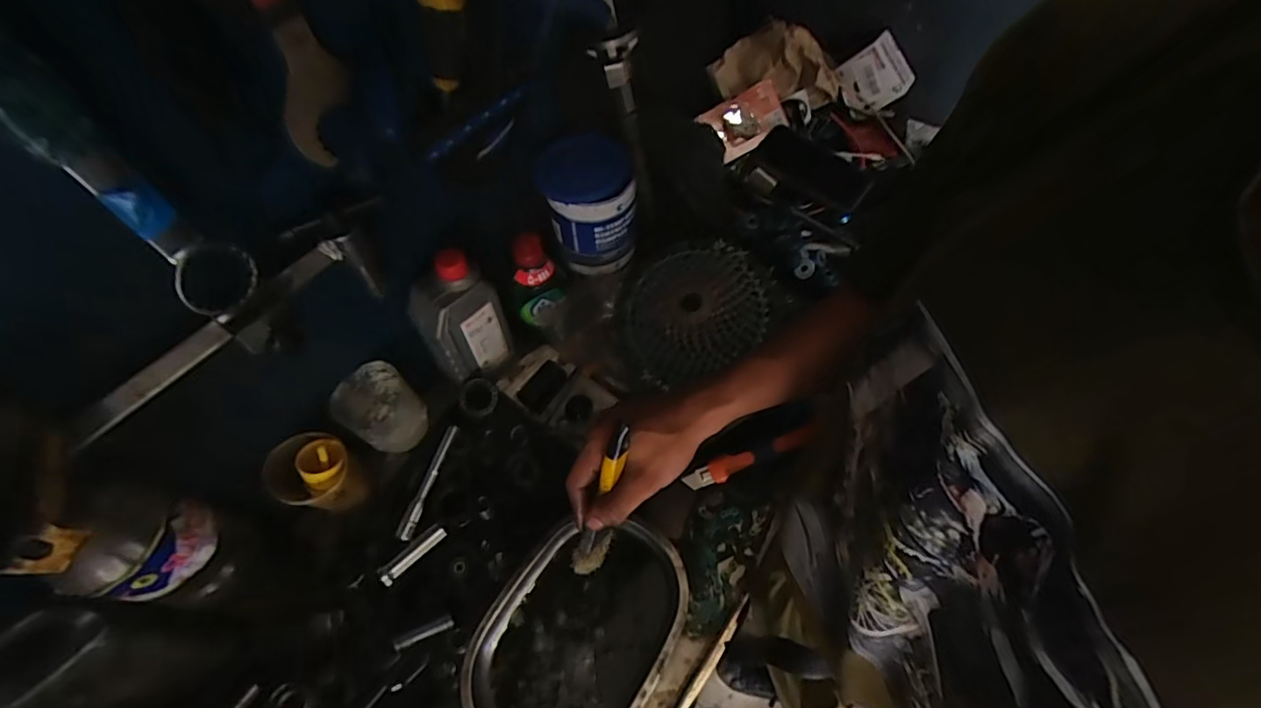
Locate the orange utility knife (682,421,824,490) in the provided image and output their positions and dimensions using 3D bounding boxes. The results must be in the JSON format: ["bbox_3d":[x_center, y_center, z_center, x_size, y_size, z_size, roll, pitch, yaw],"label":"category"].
[{"bbox_3d":[0.126,0.105,0.563,0.147,0.012,0.021,-24,58,7],"label":"orange utility knife"}]

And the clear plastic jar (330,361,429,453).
[{"bbox_3d":[-0.260,0.063,0.577,0.066,0.089,0.072,-2,58,3],"label":"clear plastic jar"}]

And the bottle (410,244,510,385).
[{"bbox_3d":[-0.179,-0.033,0.581,0.085,0.153,0.045,-33,61,-16],"label":"bottle"}]

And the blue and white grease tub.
[{"bbox_3d":[-0.041,-0.170,0.620,0.090,0.128,0.096,-2,58,3],"label":"blue and white grease tub"}]

